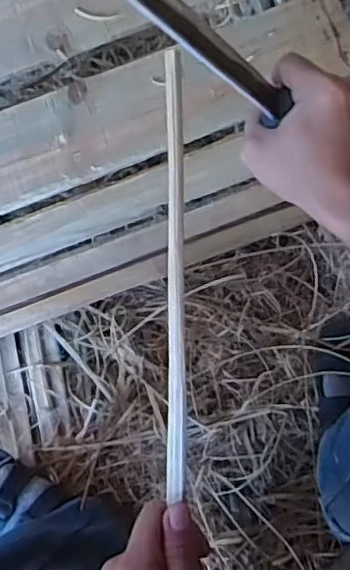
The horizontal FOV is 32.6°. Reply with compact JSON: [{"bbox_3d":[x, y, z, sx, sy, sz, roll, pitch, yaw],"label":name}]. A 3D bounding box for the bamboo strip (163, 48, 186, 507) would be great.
[{"bbox_3d":[0.000,-0.006,0.365,0.011,0.007,0.269,0,92,1],"label":"bamboo strip"}]

